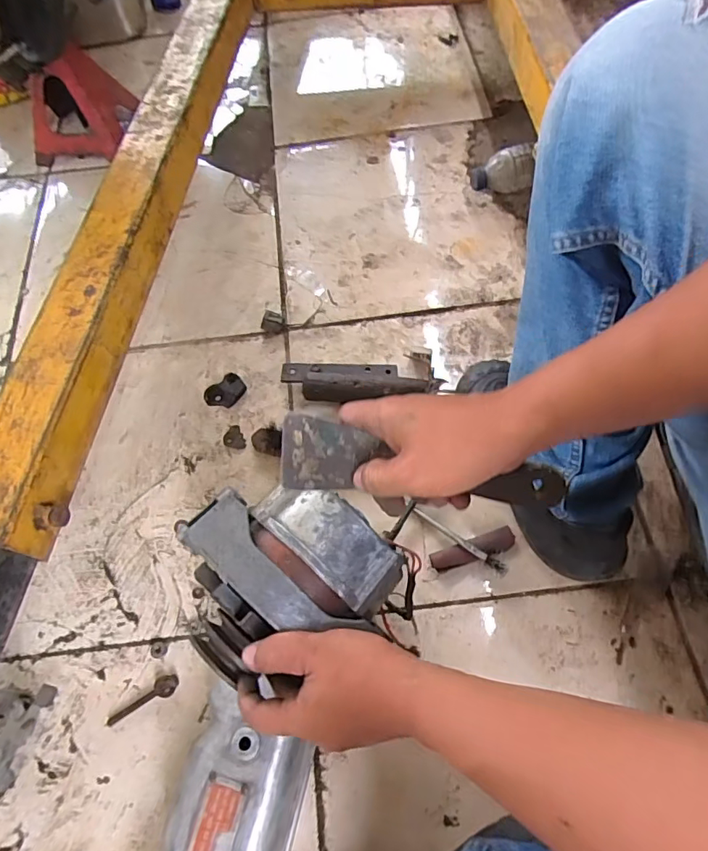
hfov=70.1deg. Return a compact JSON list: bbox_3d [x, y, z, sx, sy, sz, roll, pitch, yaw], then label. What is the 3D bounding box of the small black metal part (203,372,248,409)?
[{"bbox_3d":[-0.178,-0.046,0.700,0.057,0.008,0.041,-41,86,-18],"label":"small black metal part"}]

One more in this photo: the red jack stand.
[{"bbox_3d":[-0.473,-0.544,0.848,0.154,0.144,0.128,1,65,2],"label":"red jack stand"}]

